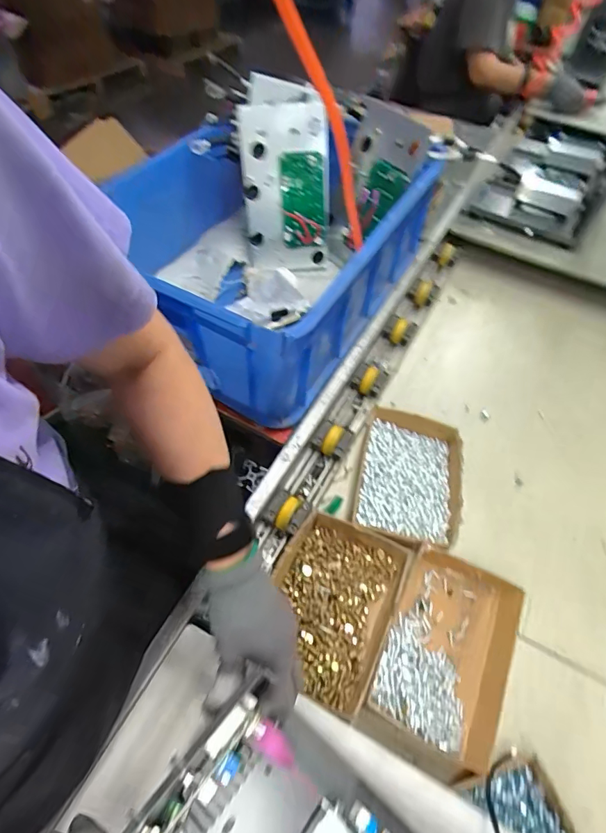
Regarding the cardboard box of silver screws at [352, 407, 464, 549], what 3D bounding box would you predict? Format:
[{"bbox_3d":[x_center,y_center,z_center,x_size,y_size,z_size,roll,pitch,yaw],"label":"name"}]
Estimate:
[{"bbox_3d":[0.166,0.097,0.703,0.153,0.050,0.221,11,55,6],"label":"cardboard box of silver screws"}]

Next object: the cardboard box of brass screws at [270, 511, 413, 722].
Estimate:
[{"bbox_3d":[0.034,0.240,0.580,0.156,0.039,0.209,23,57,14],"label":"cardboard box of brass screws"}]

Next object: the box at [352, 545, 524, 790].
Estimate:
[{"bbox_3d":[0.176,0.294,0.553,0.148,0.045,0.228,23,57,14],"label":"box"}]

